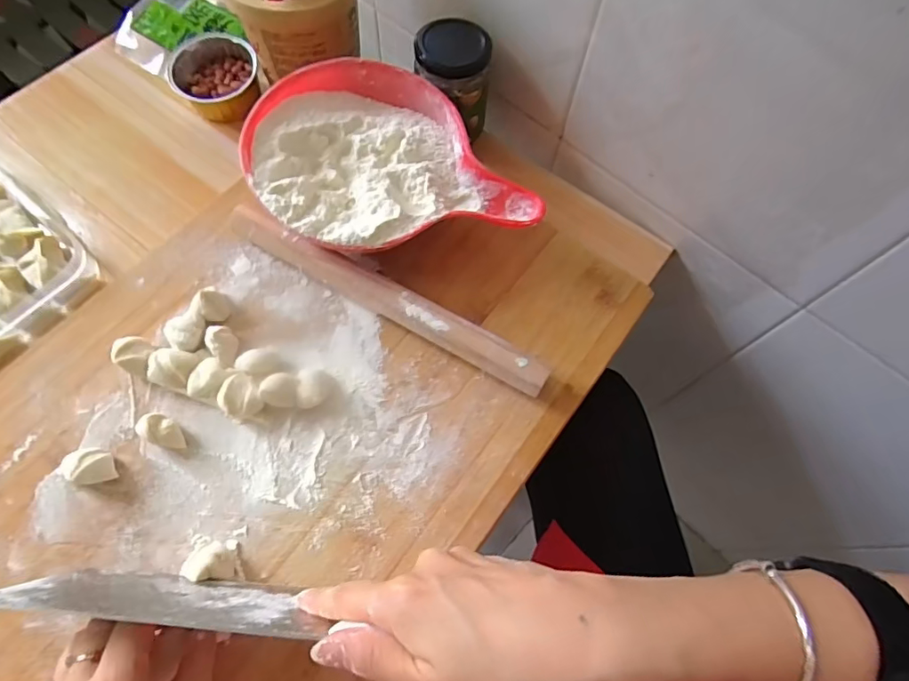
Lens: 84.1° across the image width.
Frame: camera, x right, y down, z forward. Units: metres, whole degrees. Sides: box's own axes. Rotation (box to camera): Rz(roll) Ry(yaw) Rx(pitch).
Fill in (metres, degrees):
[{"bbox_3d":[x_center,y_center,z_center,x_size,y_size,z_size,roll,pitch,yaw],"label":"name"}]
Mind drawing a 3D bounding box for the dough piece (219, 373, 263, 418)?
[{"bbox_3d":[-0.149,0.040,0.352,0.026,0.020,0.030,-38,74,-17],"label":"dough piece"}]

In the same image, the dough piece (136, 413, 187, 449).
[{"bbox_3d":[-0.198,0.062,0.343,0.029,0.020,0.018,32,69,11],"label":"dough piece"}]

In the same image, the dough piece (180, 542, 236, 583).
[{"bbox_3d":[-0.152,0.136,0.311,0.028,0.022,0.021,-2,67,-3],"label":"dough piece"}]

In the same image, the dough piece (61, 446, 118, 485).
[{"bbox_3d":[-0.239,0.082,0.331,0.028,0.023,0.023,17,67,5],"label":"dough piece"}]

